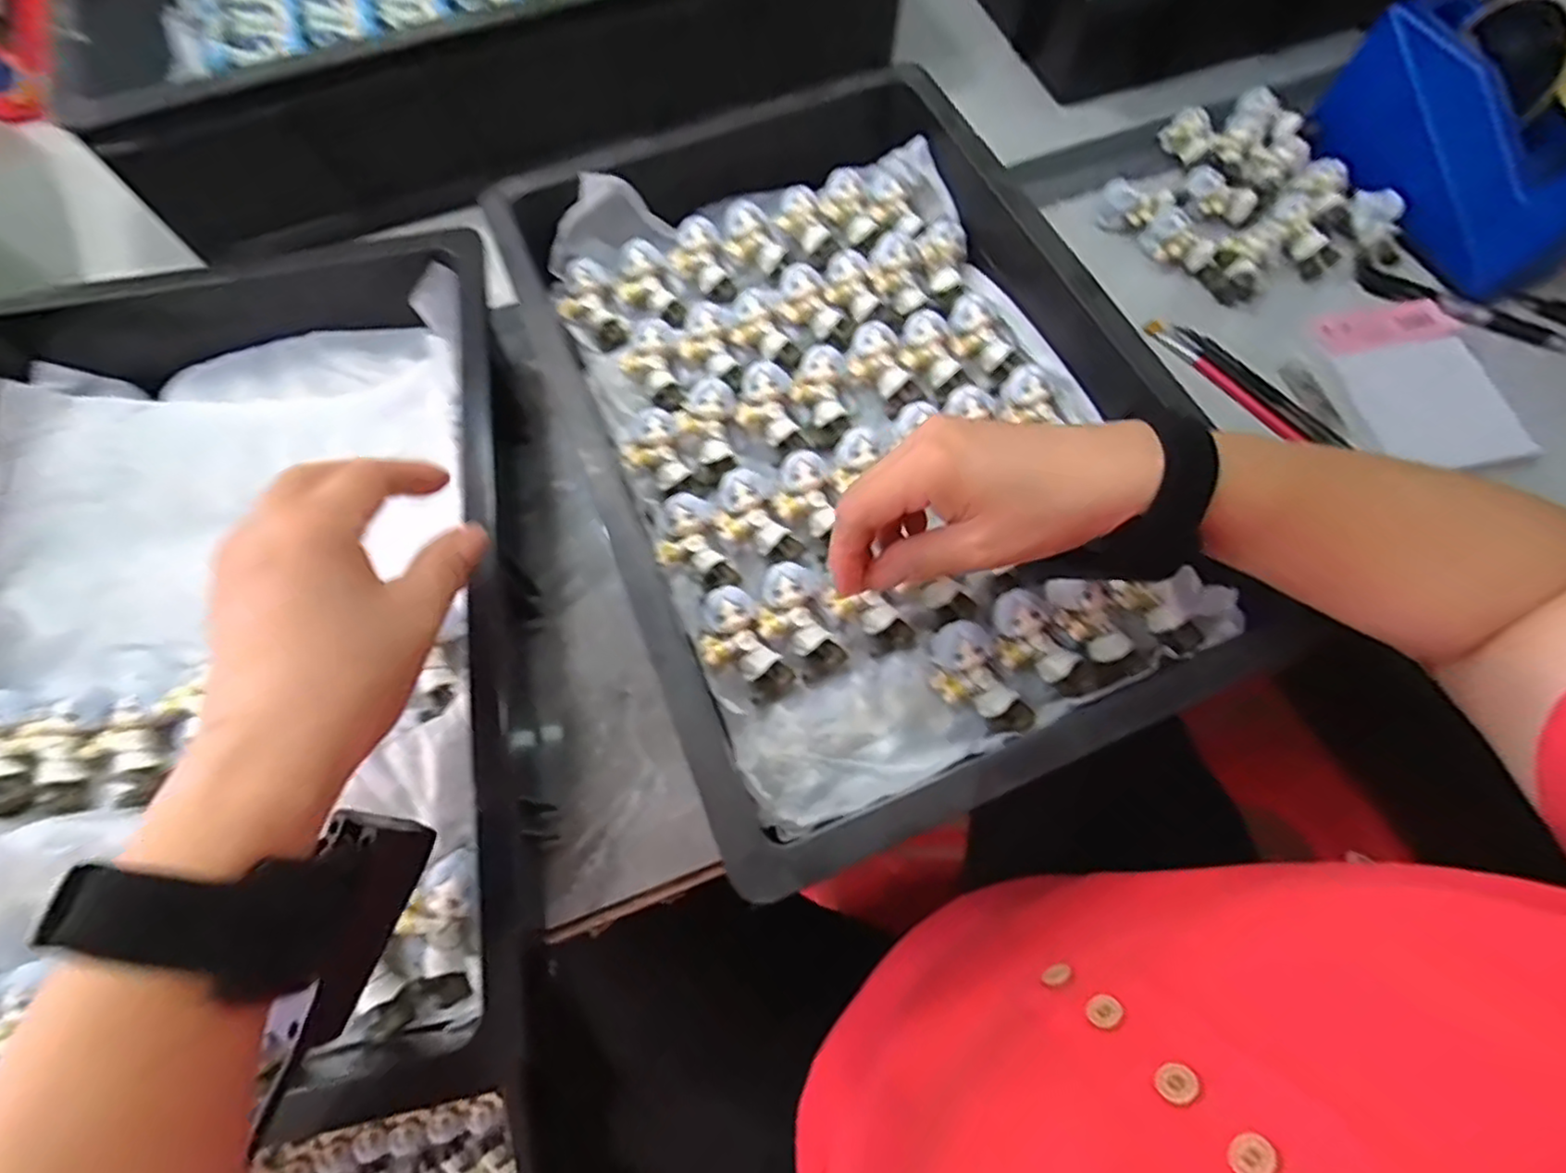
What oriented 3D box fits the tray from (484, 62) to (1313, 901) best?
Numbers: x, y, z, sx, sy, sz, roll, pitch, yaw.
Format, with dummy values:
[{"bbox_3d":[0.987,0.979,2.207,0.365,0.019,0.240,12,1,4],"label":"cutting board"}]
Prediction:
[{"bbox_3d":[0.037,-0.105,0.413,0.307,0.095,0.459,-22,70,-9],"label":"tray"}]

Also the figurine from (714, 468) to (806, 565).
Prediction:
[{"bbox_3d":[-0.018,-0.038,0.387,0.039,0.026,0.056,-25,71,-10],"label":"figurine"}]

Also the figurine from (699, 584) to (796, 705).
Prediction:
[{"bbox_3d":[-0.022,0.032,0.355,0.036,0.017,0.064,-33,92,-13],"label":"figurine"}]

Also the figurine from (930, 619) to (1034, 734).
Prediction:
[{"bbox_3d":[0.101,0.051,0.355,0.037,0.024,0.064,-35,86,-13],"label":"figurine"}]

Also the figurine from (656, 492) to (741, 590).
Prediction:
[{"bbox_3d":[-0.052,-0.021,0.382,0.036,0.027,0.057,-20,70,-8],"label":"figurine"}]

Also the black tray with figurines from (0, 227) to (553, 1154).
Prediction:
[{"bbox_3d":[-0.299,0.013,0.368,0.313,0.094,0.468,-12,69,-5],"label":"black tray with figurines"}]

